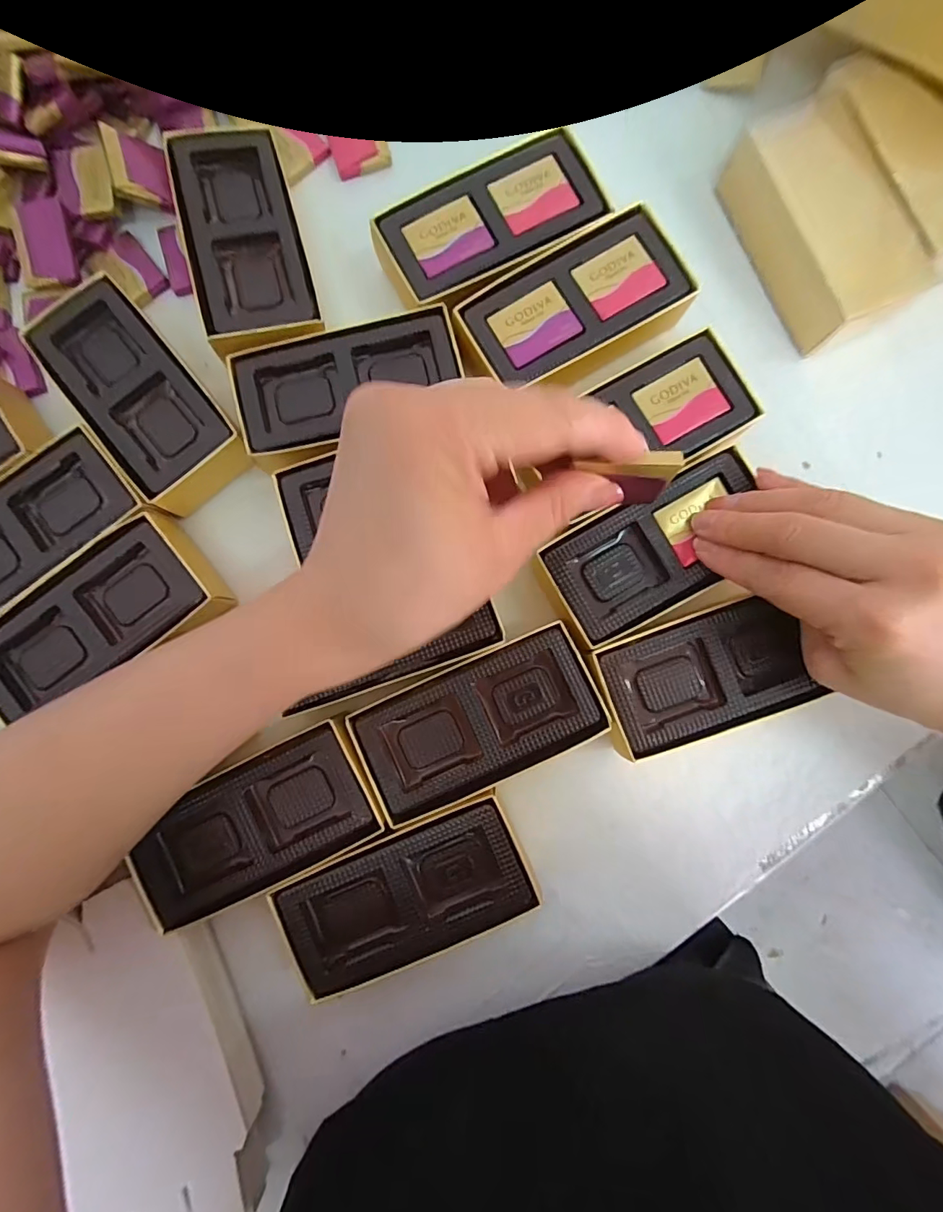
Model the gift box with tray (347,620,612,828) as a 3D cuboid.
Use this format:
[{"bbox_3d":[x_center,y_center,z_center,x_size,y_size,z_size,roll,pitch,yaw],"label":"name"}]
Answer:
[{"bbox_3d":[0.003,0.058,0.248,0.117,0.038,0.062,-24,86,-1],"label":"gift box with tray"}]

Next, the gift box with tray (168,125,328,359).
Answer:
[{"bbox_3d":[-0.116,-0.189,0.261,0.054,0.036,0.116,-16,86,-1],"label":"gift box with tray"}]

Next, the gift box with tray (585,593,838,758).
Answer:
[{"bbox_3d":[0.113,0.034,0.248,0.100,0.037,0.057,-19,86,-1],"label":"gift box with tray"}]

